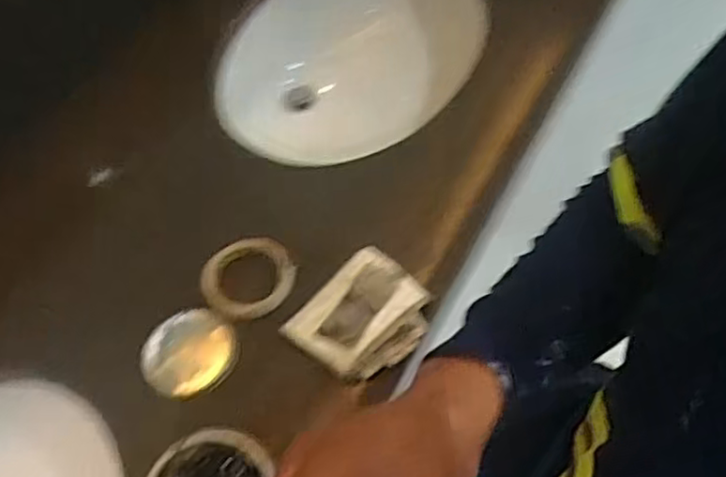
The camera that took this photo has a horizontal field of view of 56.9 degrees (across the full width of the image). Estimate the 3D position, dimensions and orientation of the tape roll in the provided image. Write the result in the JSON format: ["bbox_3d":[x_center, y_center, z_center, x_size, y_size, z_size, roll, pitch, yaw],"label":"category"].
[{"bbox_3d":[-0.126,0.044,0.738,0.101,0.027,0.086,-12,60,-4],"label":"tape roll"}]

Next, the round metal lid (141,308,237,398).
[{"bbox_3d":[-0.185,0.121,0.712,0.090,0.015,0.094,-1,60,2],"label":"round metal lid"}]

